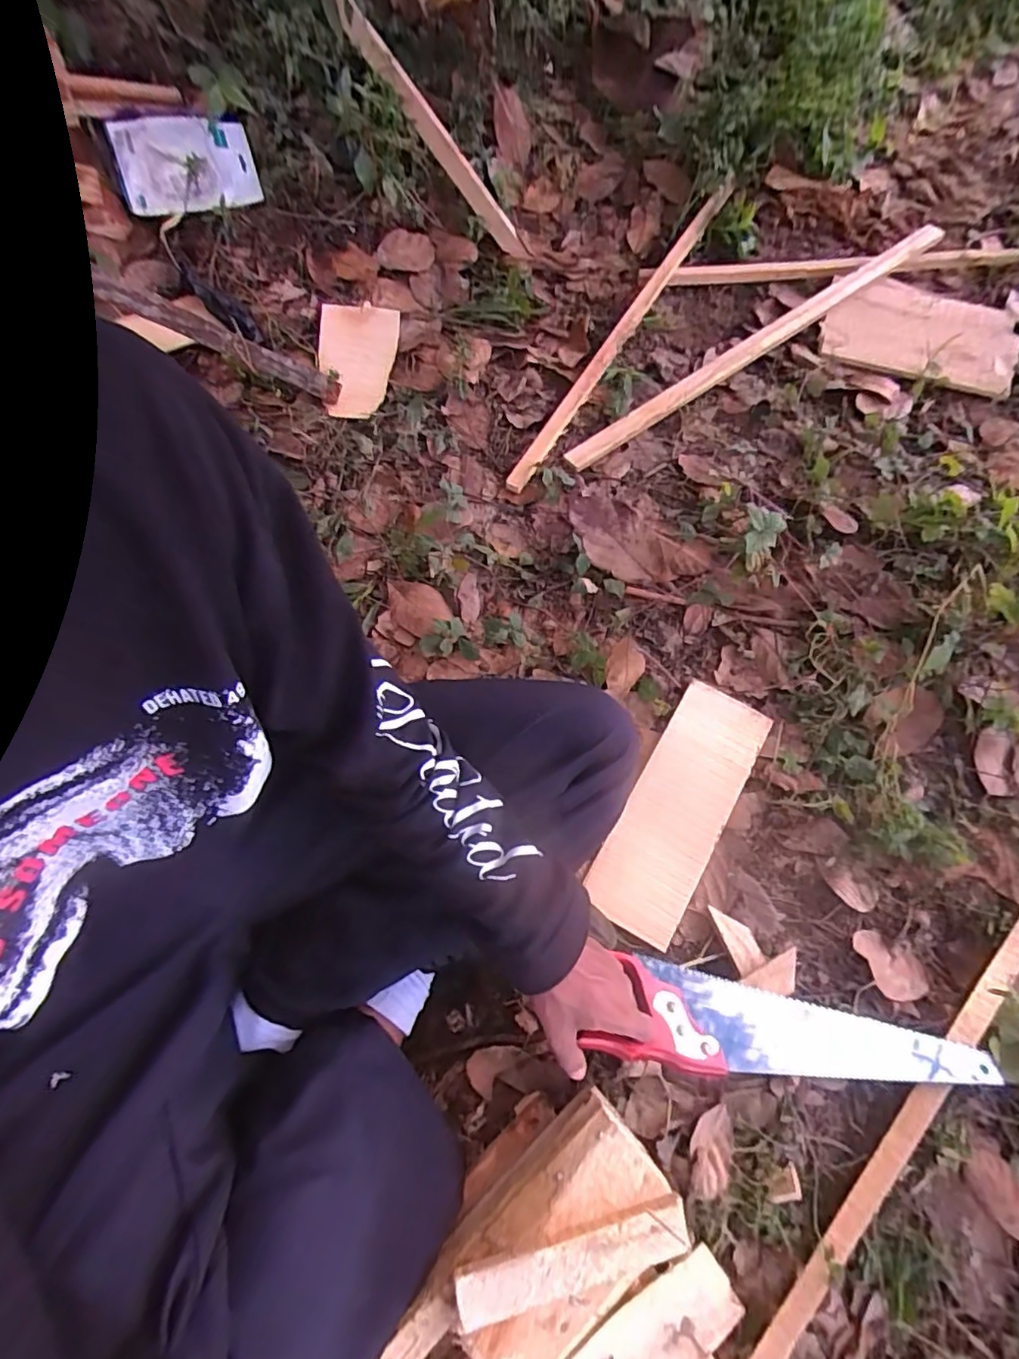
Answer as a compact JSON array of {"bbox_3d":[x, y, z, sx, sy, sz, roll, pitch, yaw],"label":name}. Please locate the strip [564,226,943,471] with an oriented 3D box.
[{"bbox_3d":[0.442,-0.582,0.996,0.874,0.027,0.042,-35,71,-14],"label":"strip"}]

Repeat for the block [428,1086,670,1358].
[{"bbox_3d":[0.038,0.450,0.475,0.182,0.054,0.103,-35,73,-16],"label":"block"}]

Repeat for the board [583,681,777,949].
[{"bbox_3d":[0.203,0.148,0.697,0.105,0.014,0.306,30,70,12],"label":"board"}]

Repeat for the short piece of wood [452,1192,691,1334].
[{"bbox_3d":[0.049,0.439,0.440,0.178,0.025,0.034,-10,68,-8],"label":"short piece of wood"}]

